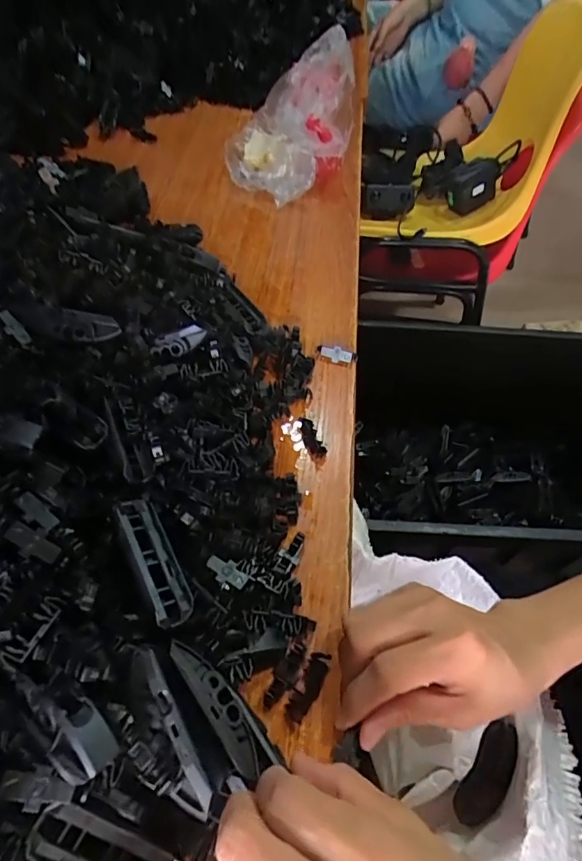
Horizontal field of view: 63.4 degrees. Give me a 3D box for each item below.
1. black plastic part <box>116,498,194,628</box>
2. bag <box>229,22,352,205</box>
[{"bbox_3d":[-0.072,0.068,0.250,0.018,0.021,0.072,-23,58,-19],"label":"black plastic part"},{"bbox_3d":[-0.002,-0.353,0.535,0.136,0.118,0.147,-4,54,-6],"label":"bag"}]

